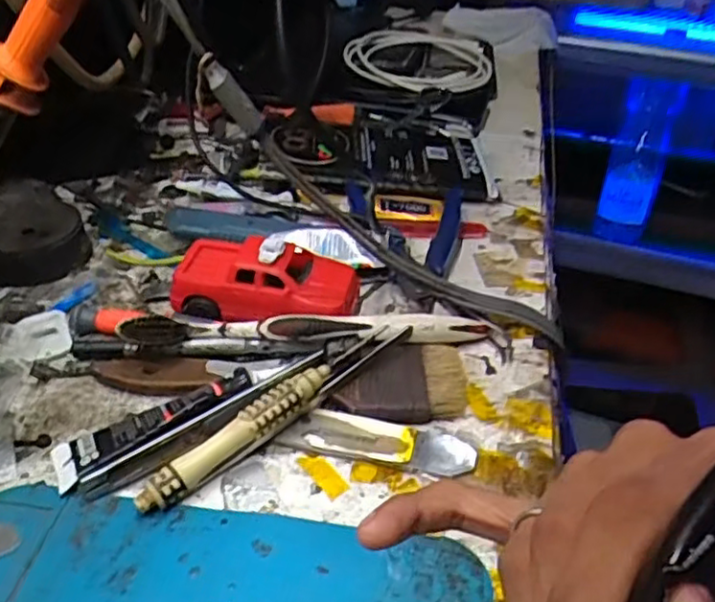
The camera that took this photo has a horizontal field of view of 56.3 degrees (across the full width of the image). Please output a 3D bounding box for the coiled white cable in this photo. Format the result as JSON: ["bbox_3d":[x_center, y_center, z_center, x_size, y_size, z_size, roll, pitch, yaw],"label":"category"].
[{"bbox_3d":[0.056,-0.241,0.650,0.133,0.033,0.177,0,37,-2],"label":"coiled white cable"}]

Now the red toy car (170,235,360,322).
[{"bbox_3d":[-0.048,-0.011,0.355,0.093,0.034,0.046,7,37,8],"label":"red toy car"}]

